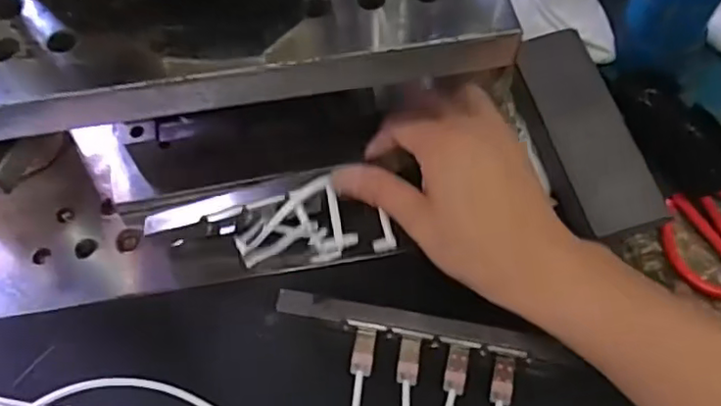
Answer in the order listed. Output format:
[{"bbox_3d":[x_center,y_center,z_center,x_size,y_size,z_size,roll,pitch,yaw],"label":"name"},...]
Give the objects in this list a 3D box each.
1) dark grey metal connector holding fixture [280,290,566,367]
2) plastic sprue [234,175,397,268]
[{"bbox_3d":[0.036,0.077,0.394,0.177,0.005,0.017,10,59,5],"label":"dark grey metal connector holding fixture"},{"bbox_3d":[-0.034,0.016,0.398,0.107,0.034,0.046,-8,56,23],"label":"plastic sprue"}]

